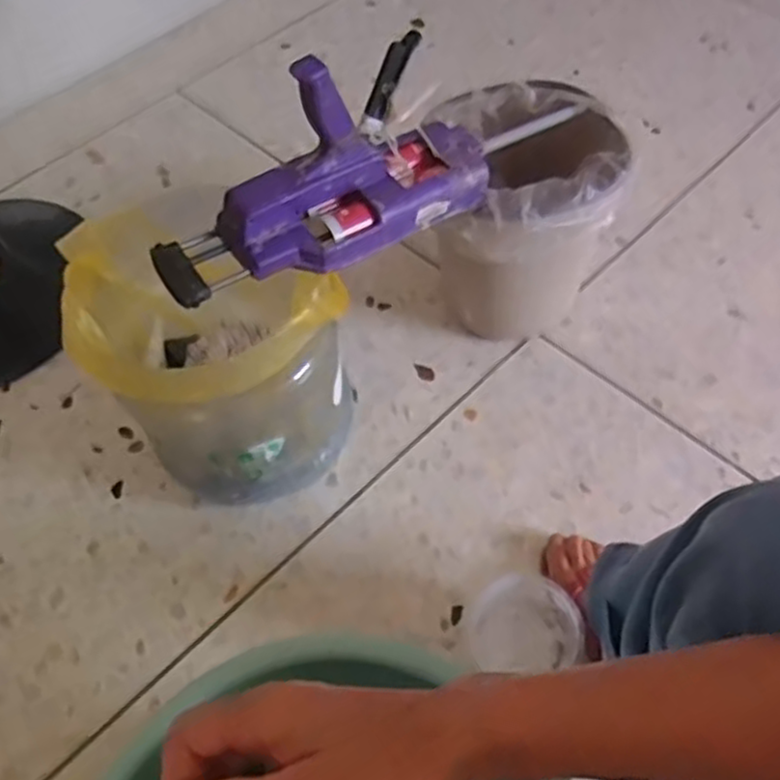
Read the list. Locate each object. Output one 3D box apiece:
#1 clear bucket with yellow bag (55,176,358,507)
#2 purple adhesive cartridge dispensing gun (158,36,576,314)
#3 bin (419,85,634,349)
[{"bbox_3d":[-0.189,-0.033,0.809,0.226,0.271,0.238,-2,56,3],"label":"clear bucket with yellow bag"},{"bbox_3d":[-0.018,-0.225,0.668,0.429,0.176,0.087,-34,60,-17],"label":"purple adhesive cartridge dispensing gun"},{"bbox_3d":[0.165,-0.206,0.935,0.200,0.278,0.230,-11,56,-2],"label":"bin"}]

